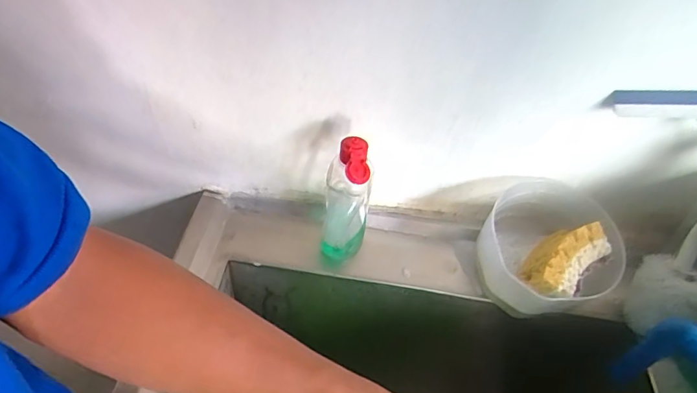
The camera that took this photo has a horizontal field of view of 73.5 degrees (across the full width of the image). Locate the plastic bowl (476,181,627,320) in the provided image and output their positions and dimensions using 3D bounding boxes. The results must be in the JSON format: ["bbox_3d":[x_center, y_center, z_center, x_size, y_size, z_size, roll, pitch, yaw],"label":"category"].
[{"bbox_3d":[0.221,0.064,0.526,0.138,0.082,0.147,3,48,-4],"label":"plastic bowl"}]

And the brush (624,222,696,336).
[{"bbox_3d":[0.339,0.087,0.478,0.057,0.113,0.073,-28,57,-28],"label":"brush"}]

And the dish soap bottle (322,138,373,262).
[{"bbox_3d":[-0.001,0.003,0.497,0.047,0.151,0.059,9,48,1],"label":"dish soap bottle"}]

